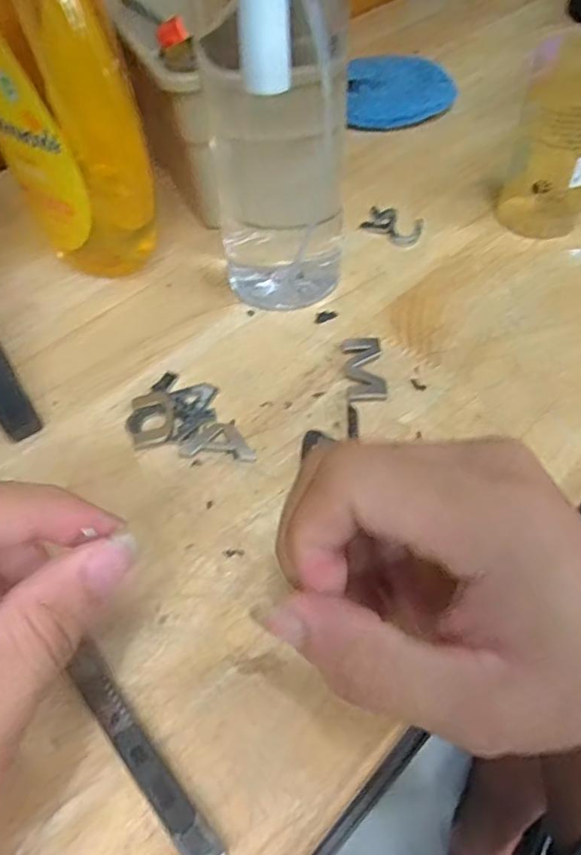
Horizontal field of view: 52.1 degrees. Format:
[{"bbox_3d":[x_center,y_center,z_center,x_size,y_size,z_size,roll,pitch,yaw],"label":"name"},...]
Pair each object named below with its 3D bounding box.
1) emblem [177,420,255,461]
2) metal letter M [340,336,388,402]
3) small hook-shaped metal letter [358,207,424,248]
[{"bbox_3d":[-0.033,0.005,0.279,0.035,0.004,0.022,4,53,5],"label":"emblem"},{"bbox_3d":[0.038,-0.032,0.305,0.020,0.004,0.045,-3,52,0],"label":"metal letter M"},{"bbox_3d":[0.066,-0.130,0.383,0.042,0.004,0.030,32,60,24],"label":"small hook-shaped metal letter"}]

